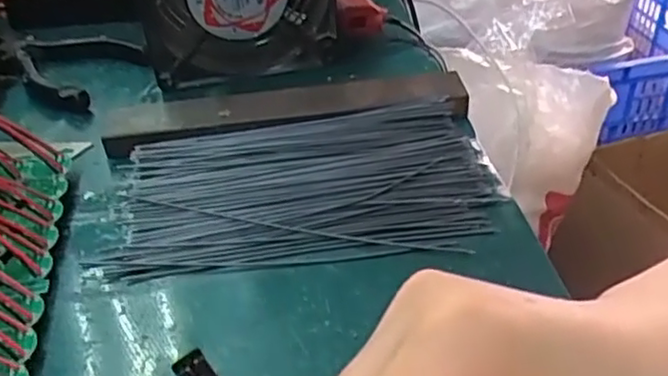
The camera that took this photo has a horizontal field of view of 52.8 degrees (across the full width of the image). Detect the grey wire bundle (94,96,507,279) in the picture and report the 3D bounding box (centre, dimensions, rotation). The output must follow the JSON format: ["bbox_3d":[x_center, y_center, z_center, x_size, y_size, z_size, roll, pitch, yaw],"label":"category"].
[{"bbox_3d":[-0.016,-0.002,0.347,0.183,0.014,0.100,-5,40,-2],"label":"grey wire bundle"}]

